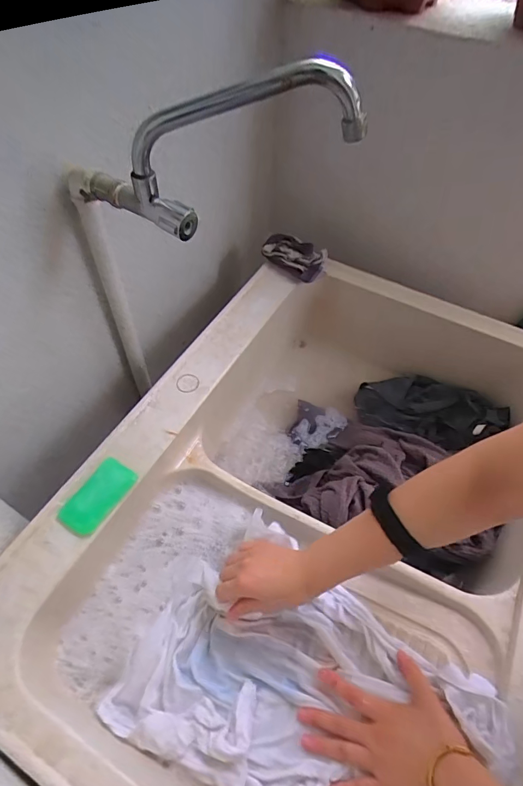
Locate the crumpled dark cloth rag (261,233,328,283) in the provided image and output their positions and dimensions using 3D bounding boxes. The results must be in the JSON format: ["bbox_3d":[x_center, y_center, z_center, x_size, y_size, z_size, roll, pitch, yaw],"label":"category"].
[{"bbox_3d":[0.060,-0.260,0.791,0.118,0.054,0.062,18,56,10],"label":"crumpled dark cloth rag"}]

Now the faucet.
[{"bbox_3d":[-0.051,-0.230,0.403,0.288,0.096,0.076,-16,53,18],"label":"faucet"}]

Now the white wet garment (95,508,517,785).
[{"bbox_3d":[0.041,0.332,0.464,0.364,0.106,0.266,28,59,16],"label":"white wet garment"}]

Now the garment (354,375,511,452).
[{"bbox_3d":[0.328,0.030,0.813,0.266,0.062,0.124,21,57,12],"label":"garment"}]

